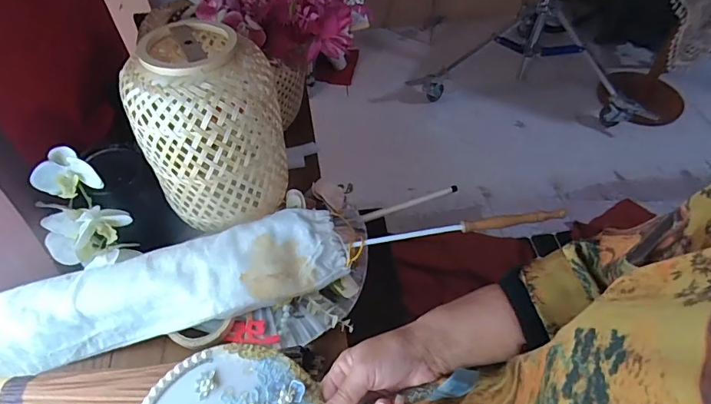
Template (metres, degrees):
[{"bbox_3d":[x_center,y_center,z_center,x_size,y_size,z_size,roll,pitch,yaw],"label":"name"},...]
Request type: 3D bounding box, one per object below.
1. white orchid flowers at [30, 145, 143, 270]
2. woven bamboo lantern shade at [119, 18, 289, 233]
[{"bbox_3d":[-0.386,0.023,0.618,0.107,0.156,0.109,1,55,-1],"label":"white orchid flowers"},{"bbox_3d":[-0.208,-0.109,0.627,0.187,0.237,0.190,-23,59,-16],"label":"woven bamboo lantern shade"}]

